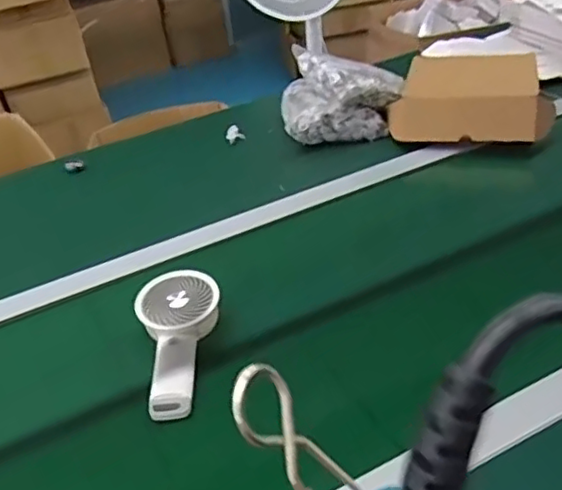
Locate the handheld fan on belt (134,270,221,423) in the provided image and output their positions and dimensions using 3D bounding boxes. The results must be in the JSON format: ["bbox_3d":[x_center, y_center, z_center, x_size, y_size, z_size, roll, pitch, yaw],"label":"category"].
[{"bbox_3d":[-0.121,0.100,0.677,0.086,0.052,0.180,-1,34,9],"label":"handheld fan on belt"}]

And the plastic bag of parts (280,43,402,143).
[{"bbox_3d":[0.101,-0.257,1.076,0.199,0.117,0.151,-5,34,4],"label":"plastic bag of parts"}]

